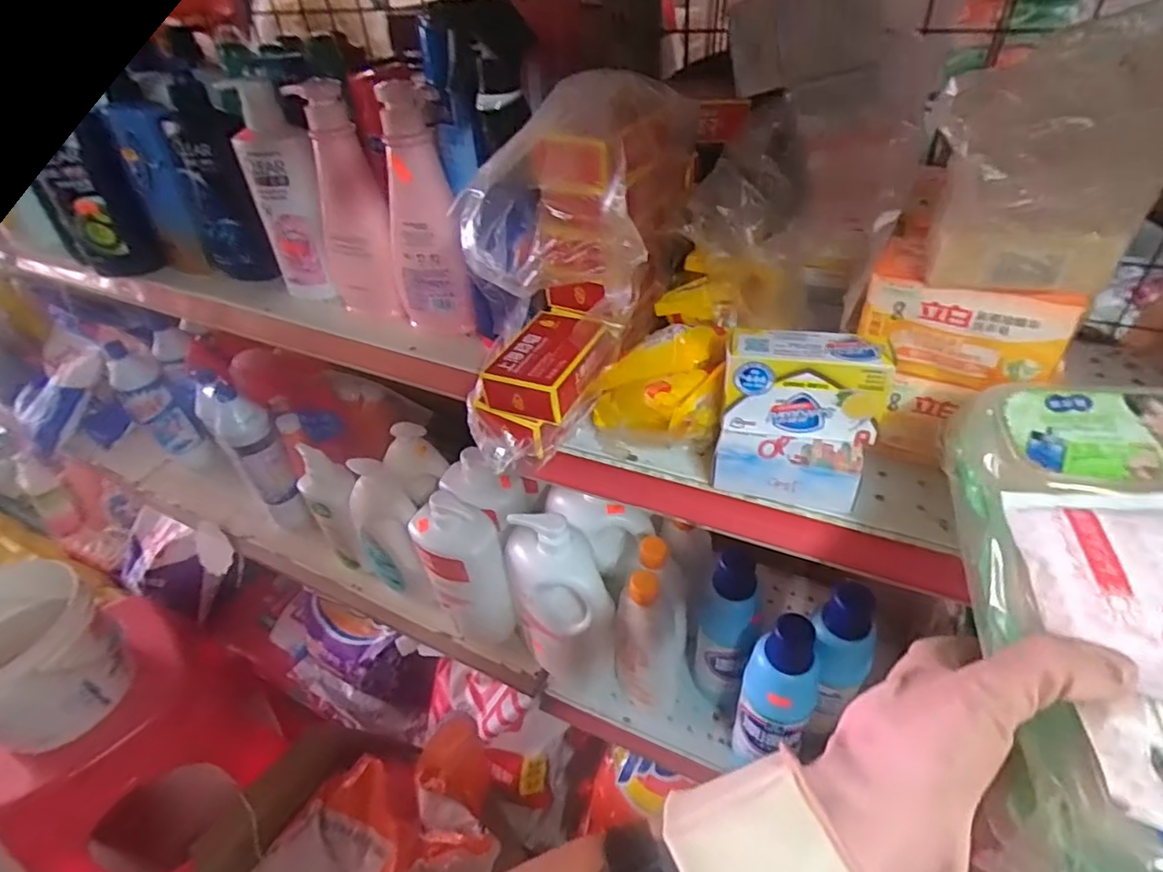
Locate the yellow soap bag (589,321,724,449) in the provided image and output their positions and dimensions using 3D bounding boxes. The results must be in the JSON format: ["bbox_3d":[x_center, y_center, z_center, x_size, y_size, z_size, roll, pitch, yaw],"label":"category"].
[{"bbox_3d":[0.056,-0.032,0.439,0.093,0.068,0.071,0,40,5],"label":"yellow soap bag"}]

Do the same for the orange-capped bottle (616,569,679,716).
[{"bbox_3d":[0.078,0.238,0.691,0.072,0.224,0.055,-4,40,1],"label":"orange-capped bottle"}]

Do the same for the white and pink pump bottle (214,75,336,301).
[{"bbox_3d":[-0.293,-0.239,0.612,0.064,0.206,0.054,-20,42,-18],"label":"white and pink pump bottle"}]

